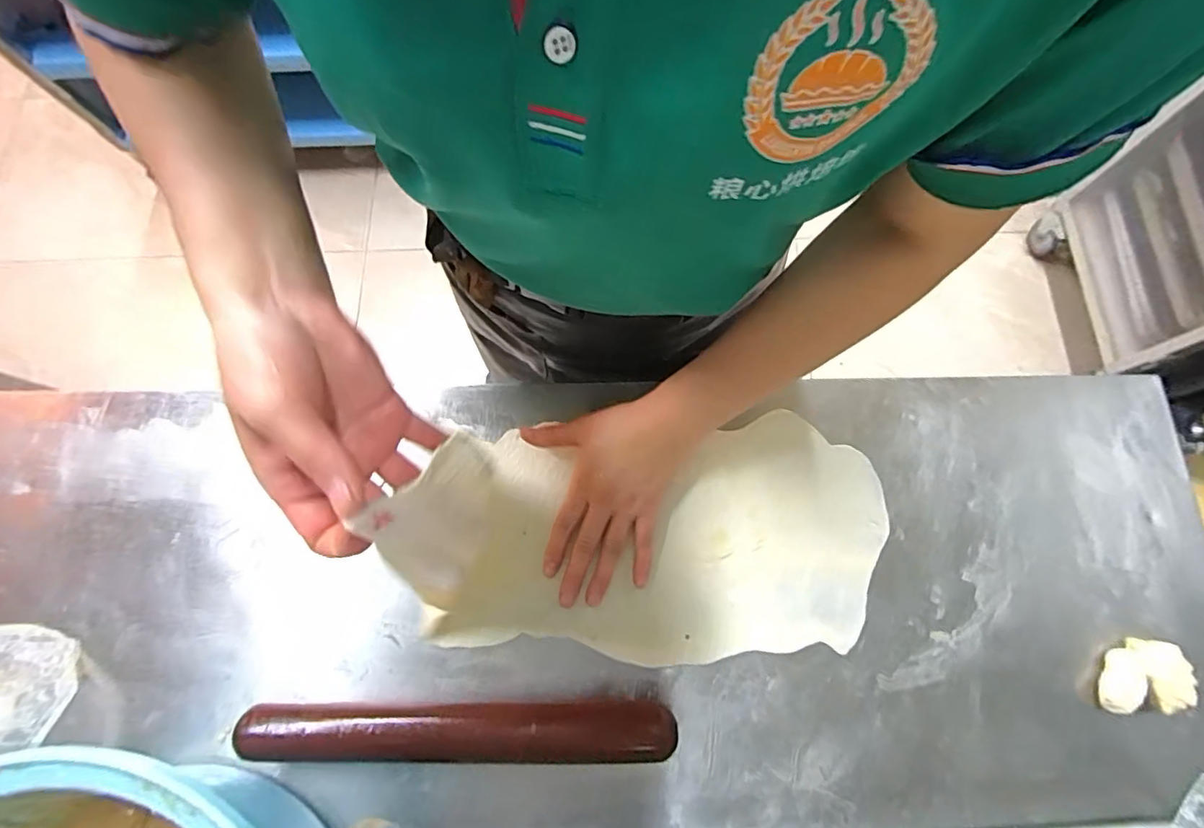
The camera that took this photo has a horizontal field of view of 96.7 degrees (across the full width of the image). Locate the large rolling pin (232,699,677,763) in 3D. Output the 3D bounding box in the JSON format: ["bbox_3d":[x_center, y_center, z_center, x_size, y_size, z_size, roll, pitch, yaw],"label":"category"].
[{"bbox_3d":[-0.109,0.248,0.412,0.320,0.034,0.045,-2,74,2],"label":"large rolling pin"}]

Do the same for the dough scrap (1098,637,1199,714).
[{"bbox_3d":[0.409,0.196,0.403,0.061,0.018,0.049,-2,74,2],"label":"dough scrap"}]

